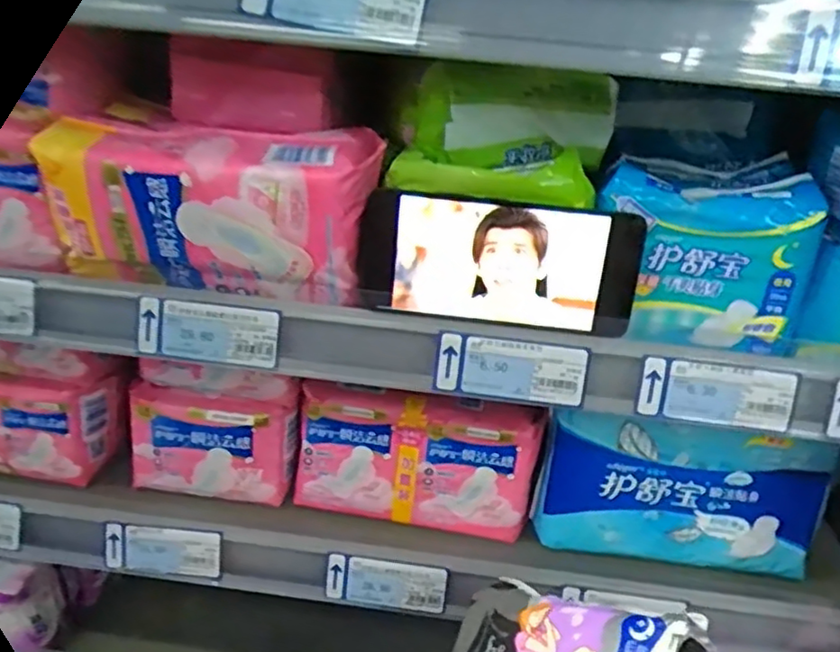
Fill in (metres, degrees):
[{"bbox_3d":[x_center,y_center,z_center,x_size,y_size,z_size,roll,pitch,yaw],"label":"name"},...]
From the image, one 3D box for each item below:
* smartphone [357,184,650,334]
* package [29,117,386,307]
[{"bbox_3d":[0.049,-0.039,0.398,0.166,0.072,0.015,6,15,3],"label":"smartphone"},{"bbox_3d":[-0.127,-0.072,0.406,0.194,0.095,0.074,7,26,4],"label":"package"}]

